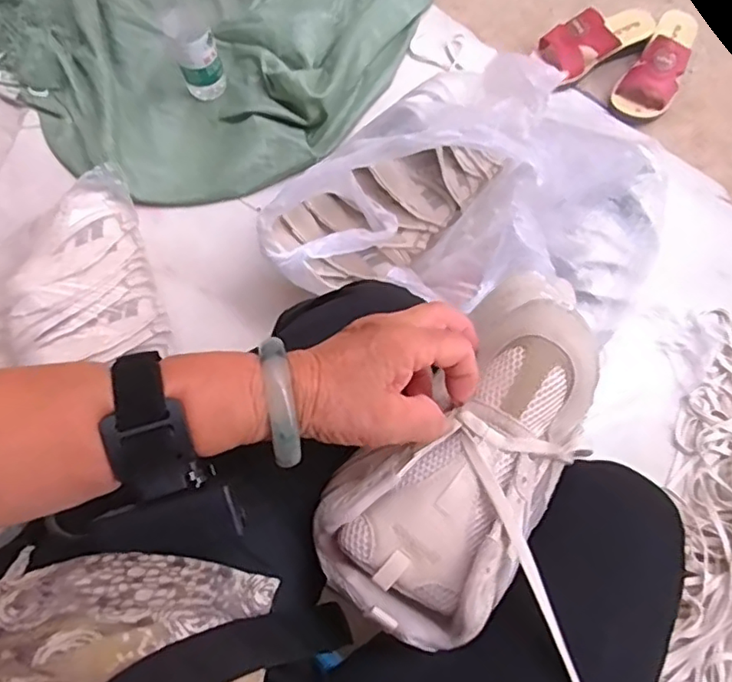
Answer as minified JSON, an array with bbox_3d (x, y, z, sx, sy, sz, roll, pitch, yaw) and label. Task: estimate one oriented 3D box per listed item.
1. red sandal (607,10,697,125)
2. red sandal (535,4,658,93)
[{"bbox_3d":[0.474,-0.443,0.966,0.087,0.070,0.217,34,78,10],"label":"red sandal"},{"bbox_3d":[0.370,-0.491,0.982,0.211,0.075,0.090,-33,76,-8],"label":"red sandal"}]

